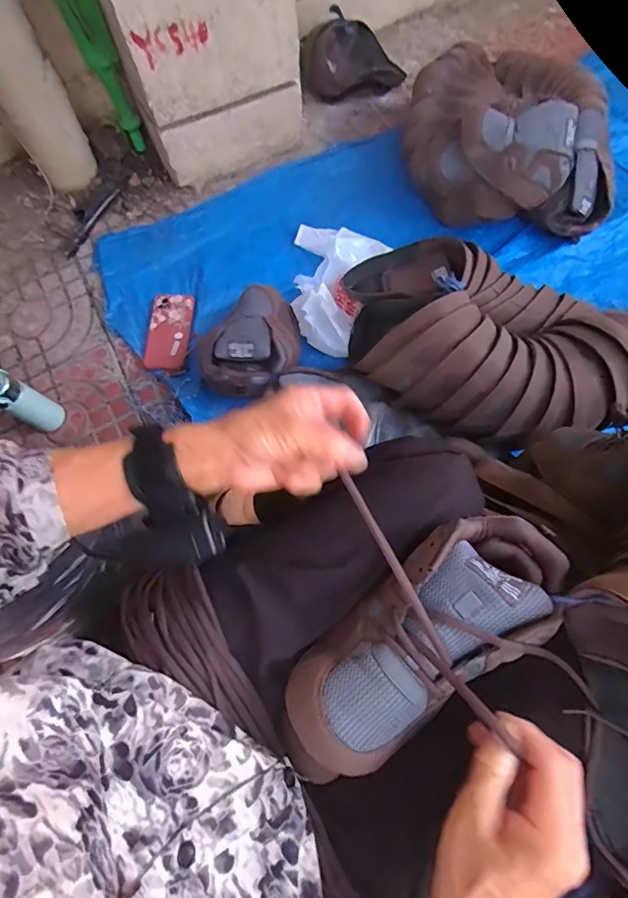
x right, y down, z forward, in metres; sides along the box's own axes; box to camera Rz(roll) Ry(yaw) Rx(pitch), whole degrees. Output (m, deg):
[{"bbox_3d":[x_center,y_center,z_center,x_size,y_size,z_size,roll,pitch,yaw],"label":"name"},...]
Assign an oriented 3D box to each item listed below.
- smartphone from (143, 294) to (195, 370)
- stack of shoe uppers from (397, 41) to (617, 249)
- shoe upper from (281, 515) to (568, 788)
[{"bbox_3d":[-0.280,-0.227,0.893,0.076,0.011,0.169,4,67,-6],"label":"smartphone"},{"bbox_3d":[0.360,-0.632,0.892,0.355,0.173,0.417,-6,69,0],"label":"stack of shoe uppers"},{"bbox_3d":[0.078,0.138,0.338,0.239,0.063,0.094,-35,72,-11],"label":"shoe upper"}]

